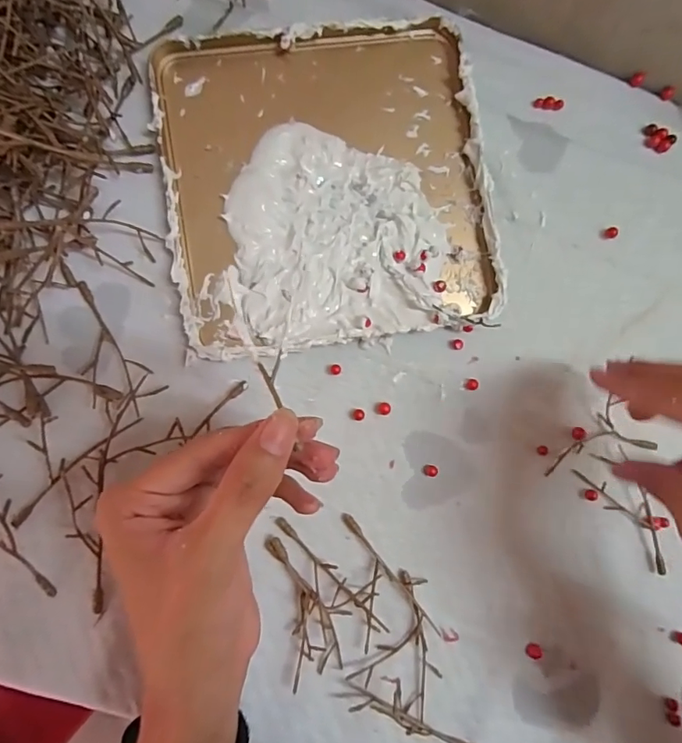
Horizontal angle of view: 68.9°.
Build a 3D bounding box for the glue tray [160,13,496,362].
[{"bbox_3d":[-0.006,-0.110,0.296,0.184,0.015,0.186,-8,88,-7],"label":"glue tray"}]

